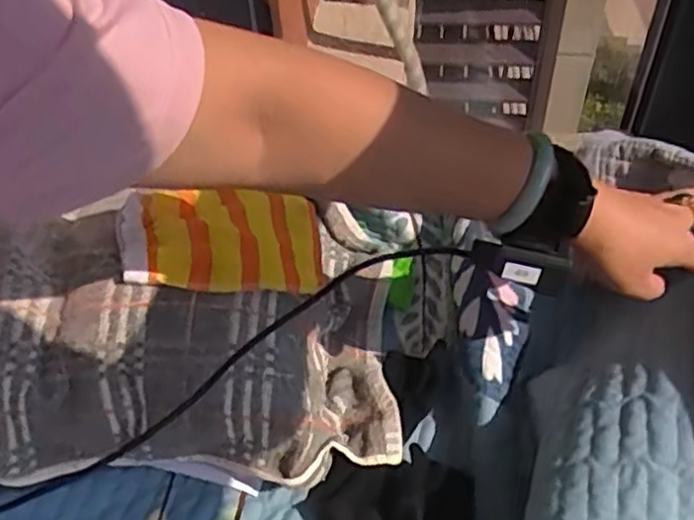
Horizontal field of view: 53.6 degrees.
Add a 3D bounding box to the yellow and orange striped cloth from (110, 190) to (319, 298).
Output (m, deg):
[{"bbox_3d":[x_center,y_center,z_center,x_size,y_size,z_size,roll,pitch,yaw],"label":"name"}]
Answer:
[{"bbox_3d":[-0.104,-0.021,0.608,0.179,0.053,0.121,8,52,-28],"label":"yellow and orange striped cloth"}]

